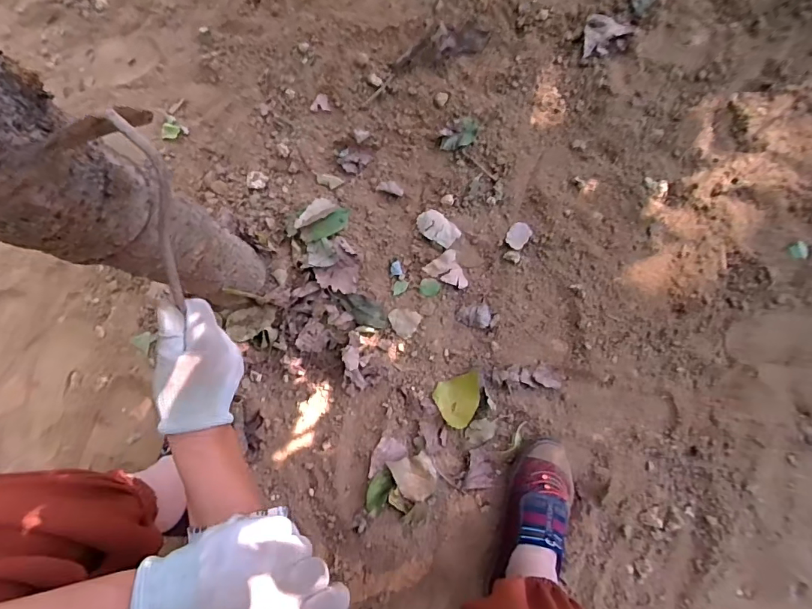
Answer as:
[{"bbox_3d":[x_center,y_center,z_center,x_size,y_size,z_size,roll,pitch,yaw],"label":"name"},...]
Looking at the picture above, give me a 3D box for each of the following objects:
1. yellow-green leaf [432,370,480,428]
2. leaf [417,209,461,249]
[{"bbox_3d":[0.079,0.141,0.657,0.070,0.033,0.069,-13,82,1],"label":"yellow-green leaf"},{"bbox_3d":[0.050,-0.122,0.720,0.072,0.016,0.043,42,86,7],"label":"leaf"}]

